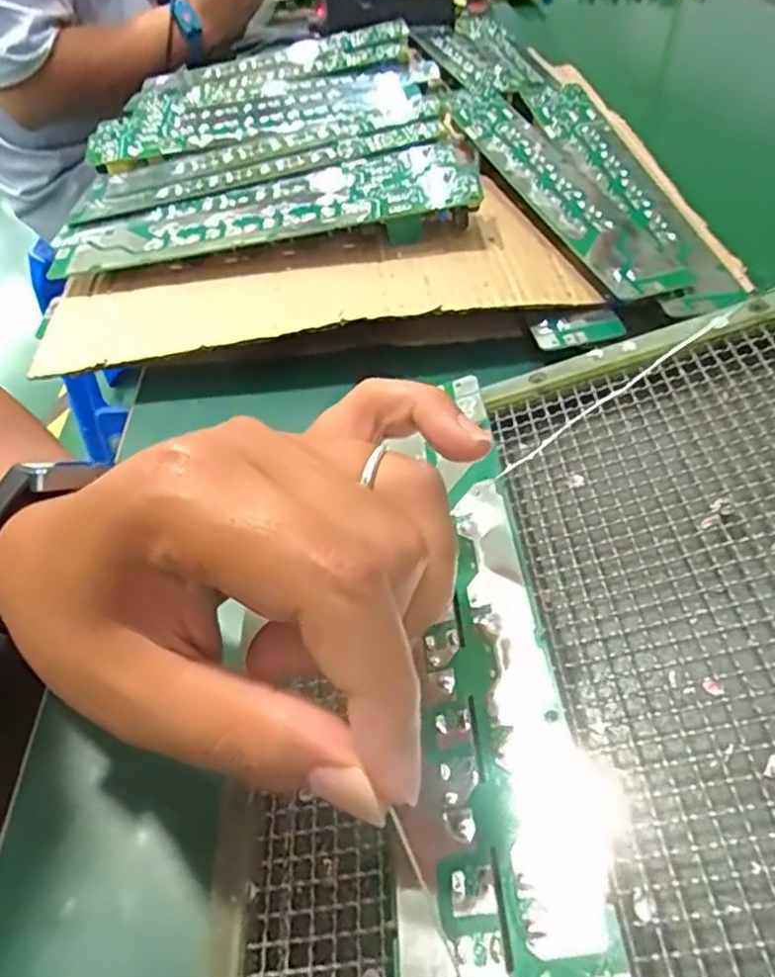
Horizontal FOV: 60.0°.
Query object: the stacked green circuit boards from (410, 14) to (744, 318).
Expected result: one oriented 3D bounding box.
[{"bbox_3d":[0.106,-0.285,0.512,0.107,0.026,0.504,-6,50,-7],"label":"stacked green circuit boards"}]

